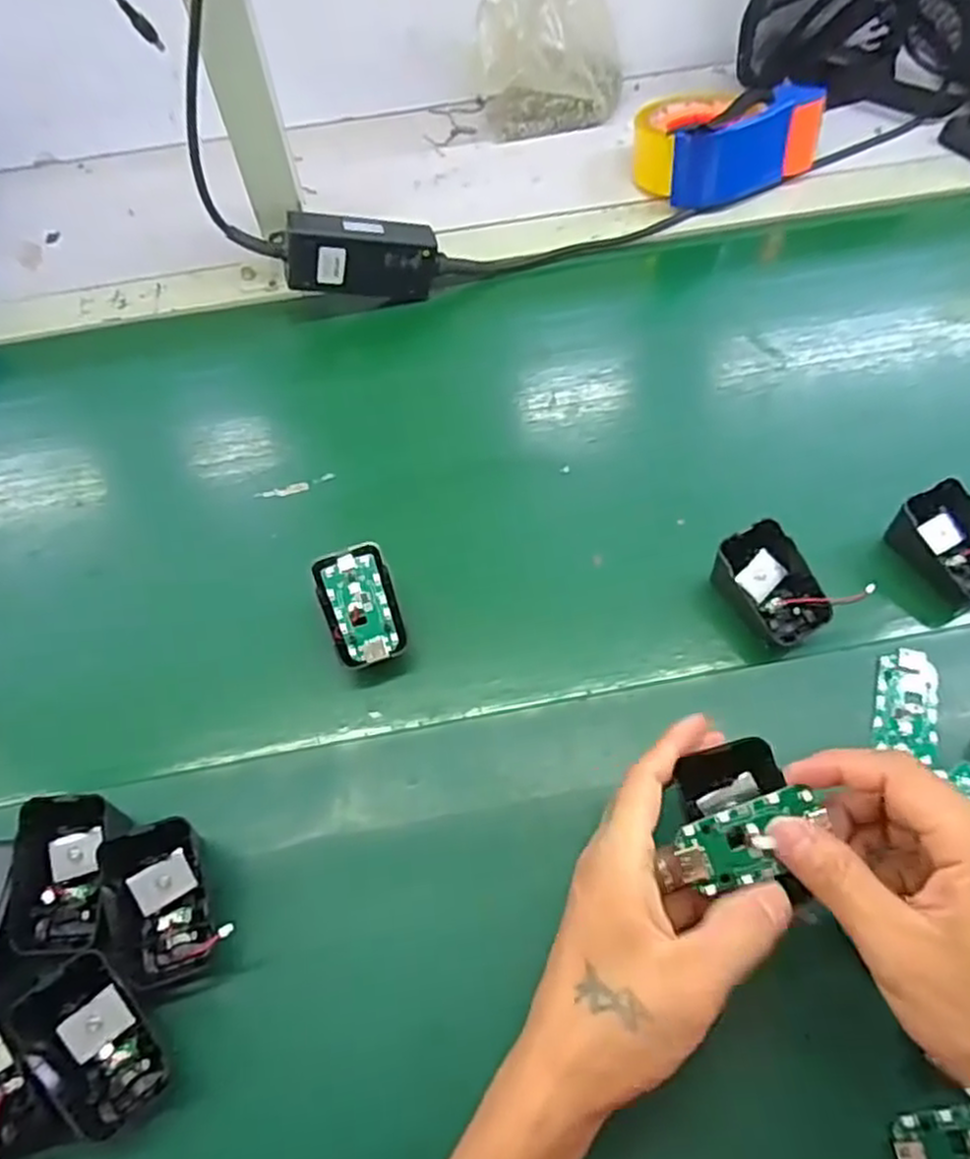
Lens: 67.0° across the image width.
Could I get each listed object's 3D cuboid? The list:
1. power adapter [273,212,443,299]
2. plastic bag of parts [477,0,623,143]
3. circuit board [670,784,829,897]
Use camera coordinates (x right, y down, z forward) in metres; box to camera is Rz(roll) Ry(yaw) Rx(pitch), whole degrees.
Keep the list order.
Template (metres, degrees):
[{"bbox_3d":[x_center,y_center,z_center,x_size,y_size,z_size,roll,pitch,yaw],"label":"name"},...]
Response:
[{"bbox_3d":[-0.098,-0.254,0.577,0.117,0.050,0.031,-2,55,-17],"label":"power adapter"},{"bbox_3d":[0.062,-0.508,0.686,0.139,0.163,0.069,2,57,4],"label":"plastic bag of parts"},{"bbox_3d":[0.110,0.110,0.305,0.060,0.005,0.030,-20,81,3],"label":"circuit board"}]

